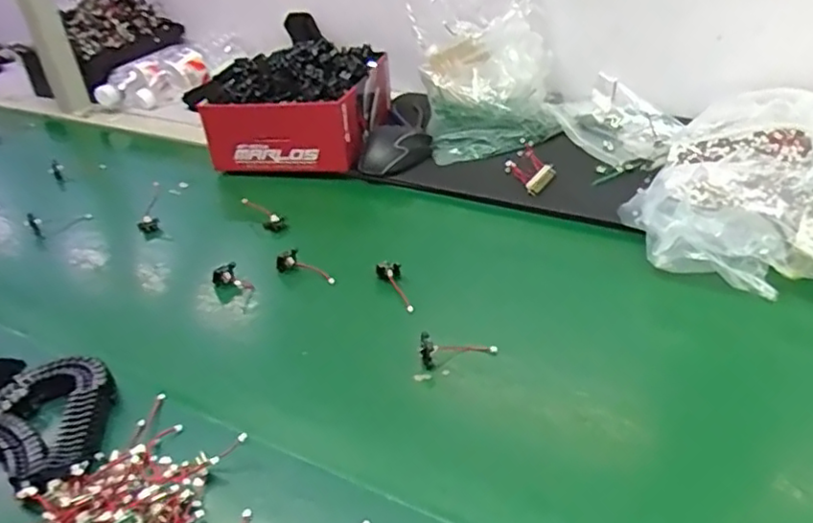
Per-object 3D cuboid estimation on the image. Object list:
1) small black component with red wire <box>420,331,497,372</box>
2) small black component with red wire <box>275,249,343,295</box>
[{"bbox_3d":[0.042,0.071,0.523,0.060,0.026,0.016,-4,34,3],"label":"small black component with red wire"},{"bbox_3d":[-0.094,0.012,0.643,0.071,0.020,0.018,28,44,16],"label":"small black component with red wire"}]

